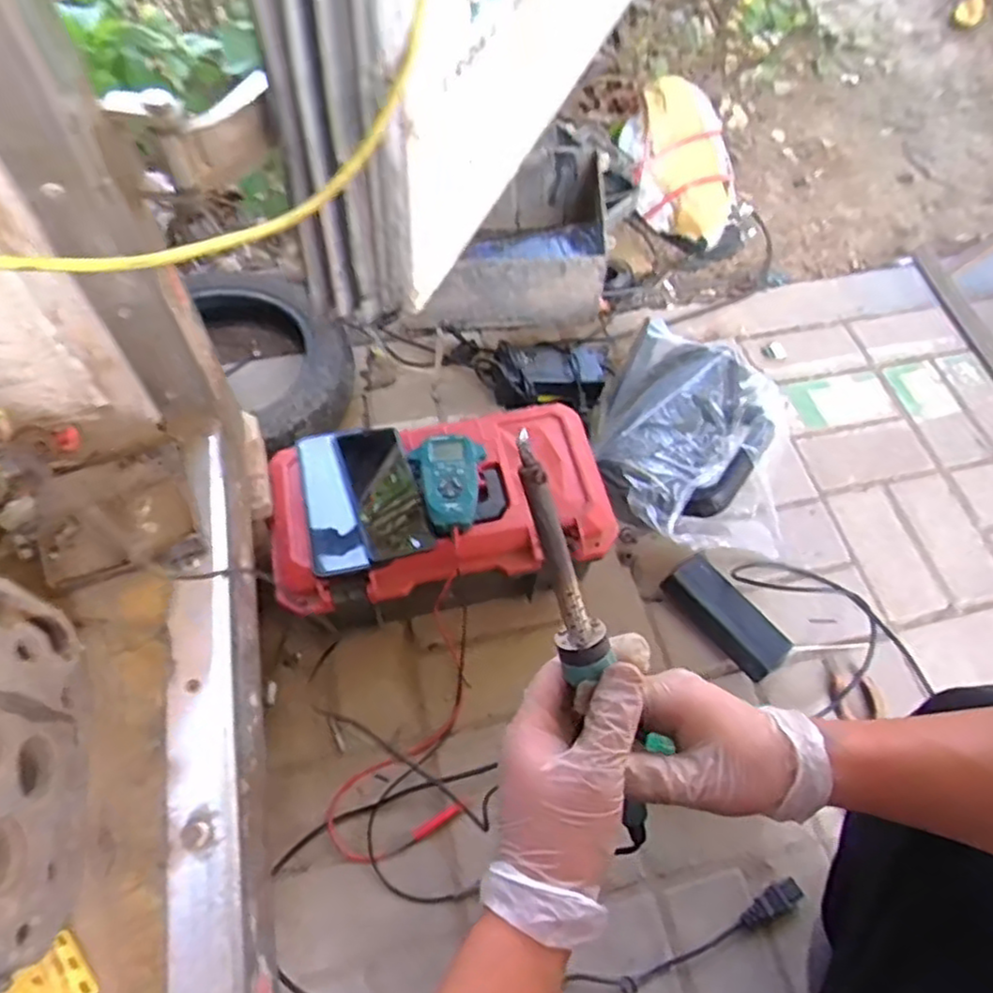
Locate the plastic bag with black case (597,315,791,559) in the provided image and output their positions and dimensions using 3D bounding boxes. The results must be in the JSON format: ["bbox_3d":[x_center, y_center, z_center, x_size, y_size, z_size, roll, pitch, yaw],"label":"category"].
[{"bbox_3d":[0.256,-0.063,0.911,0.247,0.126,0.304,17,62,6],"label":"plastic bag with black case"}]

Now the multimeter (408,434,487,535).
[{"bbox_3d":[-0.043,-0.014,0.747,0.075,0.032,0.109,-16,64,-11],"label":"multimeter"}]

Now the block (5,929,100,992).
[{"bbox_3d":[-0.262,0.289,0.412,0.041,0.015,0.044,39,66,17],"label":"block"}]

